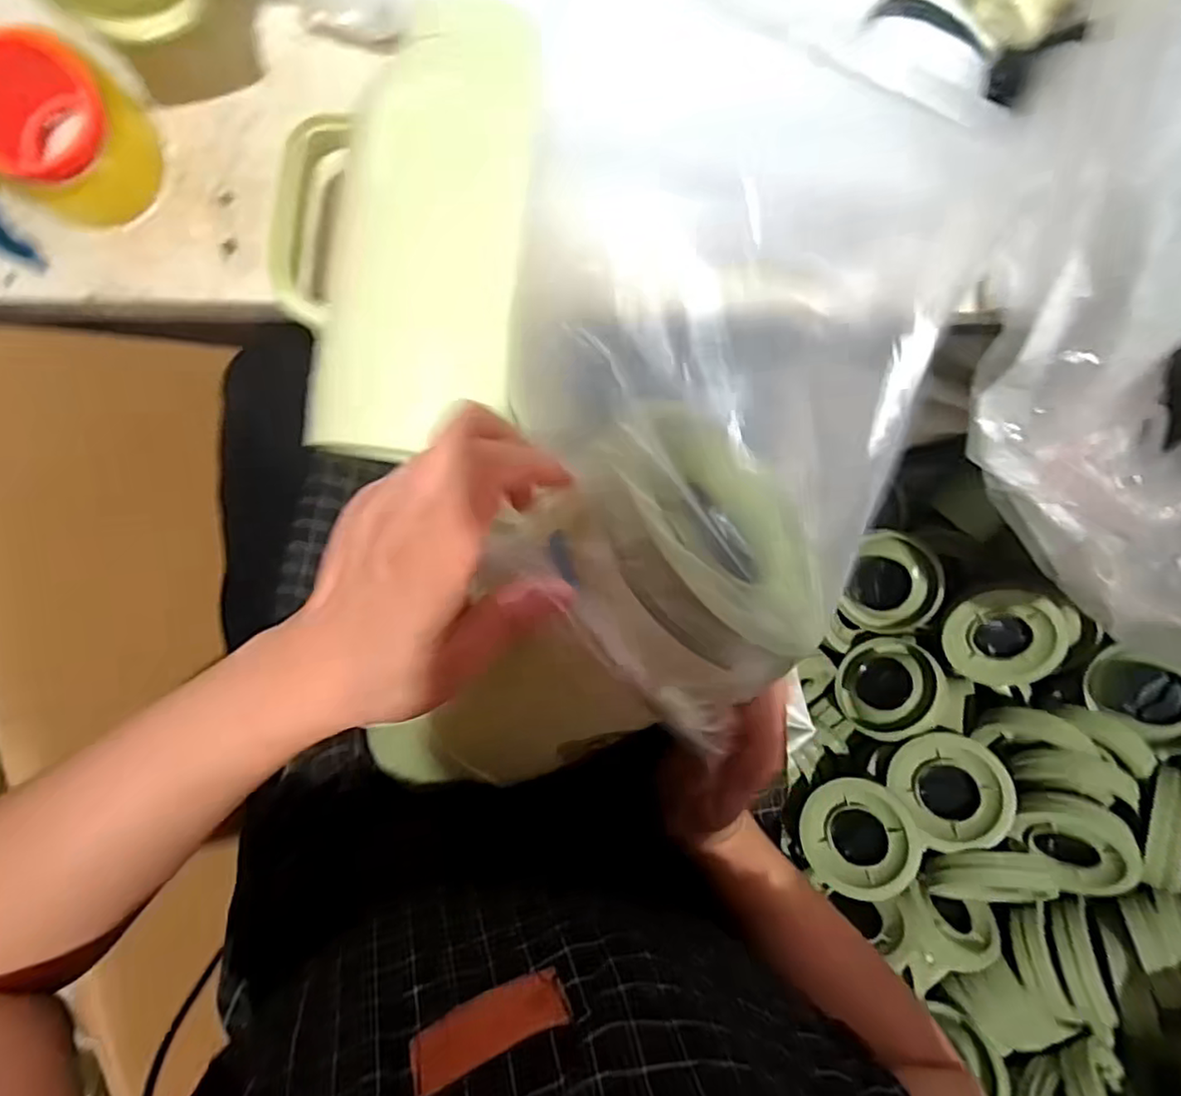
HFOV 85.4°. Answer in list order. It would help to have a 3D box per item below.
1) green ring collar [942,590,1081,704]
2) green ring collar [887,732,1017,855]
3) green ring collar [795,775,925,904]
[{"bbox_3d":[0.524,0.117,0.819,0.135,0.029,0.135,18,109,16],"label":"green ring collar"},{"bbox_3d":[0.437,0.296,0.778,0.128,0.040,0.128,-8,72,26],"label":"green ring collar"},{"bbox_3d":[0.327,0.354,0.779,0.130,0.018,0.136,-6,78,29],"label":"green ring collar"}]

